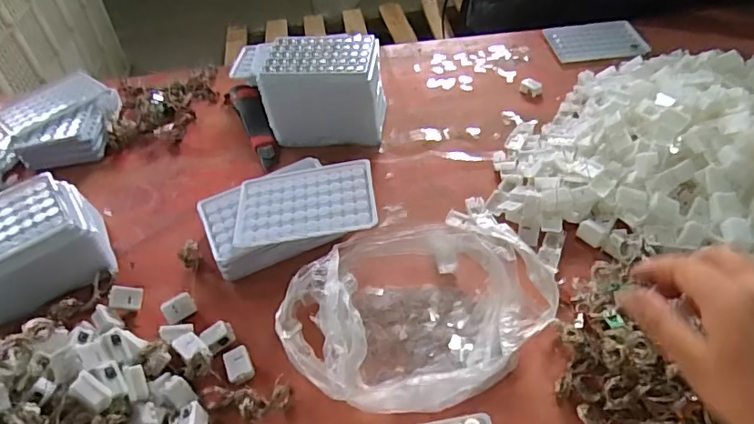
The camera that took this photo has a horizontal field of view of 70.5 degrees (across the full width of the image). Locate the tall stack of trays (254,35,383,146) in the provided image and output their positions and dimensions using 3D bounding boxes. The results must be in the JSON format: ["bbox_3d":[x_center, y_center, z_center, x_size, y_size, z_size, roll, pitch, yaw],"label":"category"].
[{"bbox_3d":[-0.060,-0.146,0.649,0.130,0.103,0.110,0,45,7],"label":"tall stack of trays"}]

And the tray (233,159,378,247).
[{"bbox_3d":[-0.067,-0.010,0.505,0.128,0.010,0.095,-6,45,1],"label":"tray"}]

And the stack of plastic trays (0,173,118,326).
[{"bbox_3d":[-0.340,0.041,0.507,0.144,0.075,0.110,-27,48,-19],"label":"stack of plastic trays"}]

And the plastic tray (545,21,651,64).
[{"bbox_3d":[0.316,-0.248,0.774,0.126,0.008,0.106,-7,45,0],"label":"plastic tray"}]

